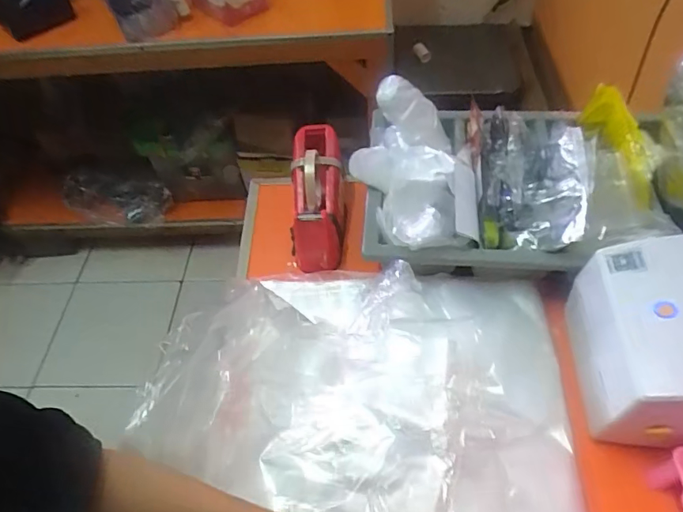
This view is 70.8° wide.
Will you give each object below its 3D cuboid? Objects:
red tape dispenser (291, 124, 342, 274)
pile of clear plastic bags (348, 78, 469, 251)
[{"bbox_3d":[-0.037,-0.087,0.674,0.066,0.087,0.212,-2,72,2],"label":"red tape dispenser"},{"bbox_3d":[0.081,-0.120,0.629,0.128,0.080,0.250,0,53,4],"label":"pile of clear plastic bags"}]

